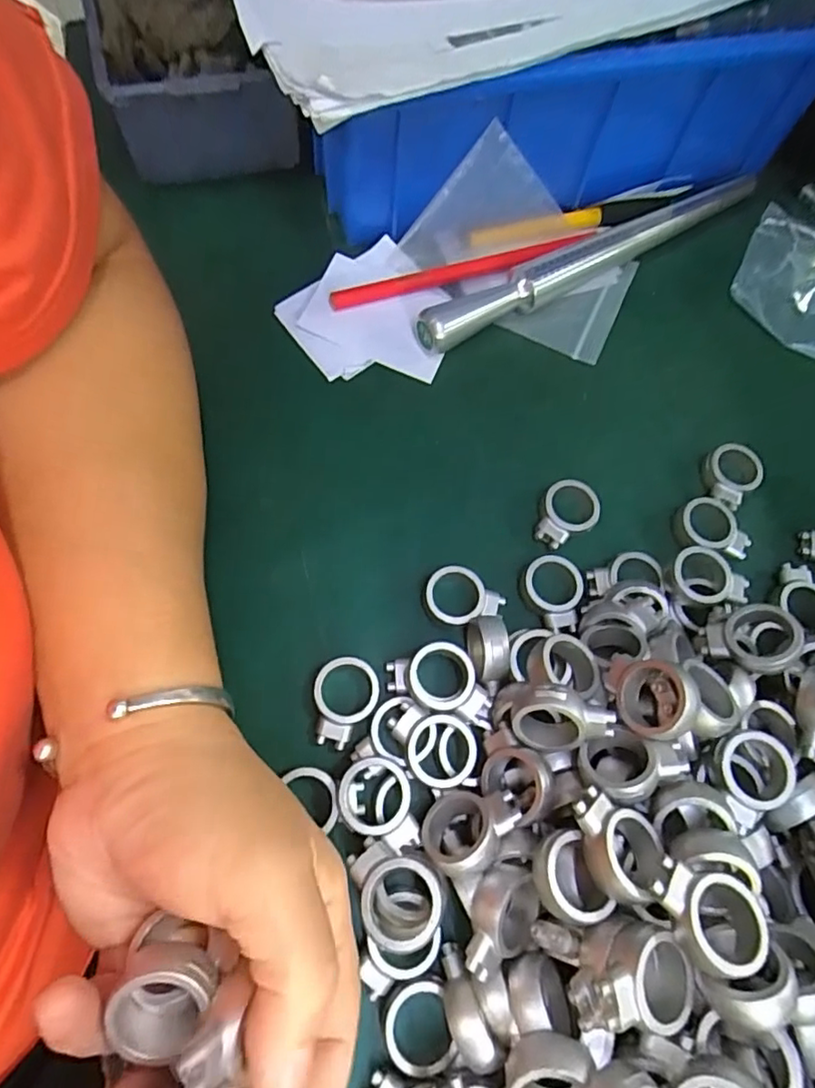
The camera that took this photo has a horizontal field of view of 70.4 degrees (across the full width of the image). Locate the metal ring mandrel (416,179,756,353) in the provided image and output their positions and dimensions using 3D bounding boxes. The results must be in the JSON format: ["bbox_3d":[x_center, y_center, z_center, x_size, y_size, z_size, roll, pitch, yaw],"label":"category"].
[{"bbox_3d":[0.102,-0.155,0.314,0.222,0.023,0.016,-31,73,-14],"label":"metal ring mandrel"}]

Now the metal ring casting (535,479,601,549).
[{"bbox_3d":[0.073,-0.013,0.265,0.025,0.010,0.033,26,69,7],"label":"metal ring casting"}]

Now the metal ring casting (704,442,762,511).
[{"bbox_3d":[0.155,-0.034,0.279,0.025,0.011,0.030,43,72,13],"label":"metal ring casting"}]

